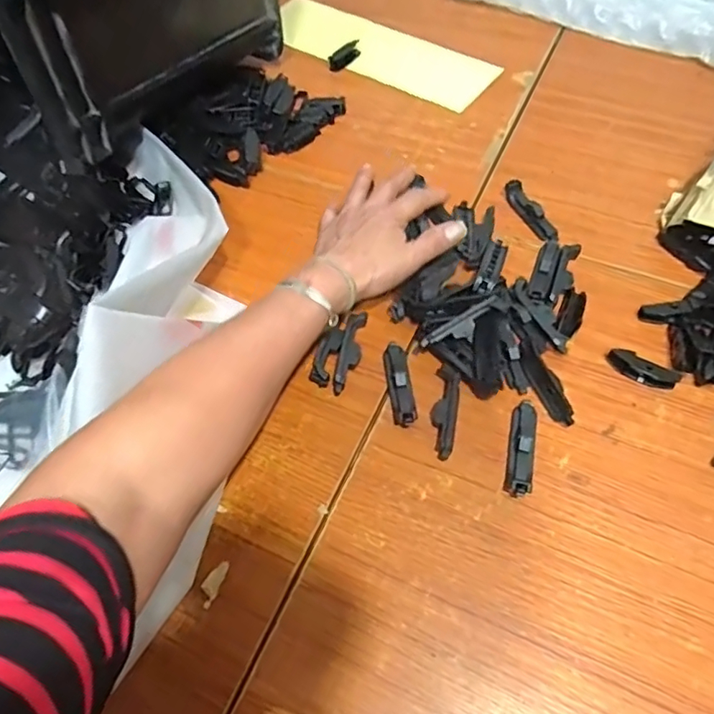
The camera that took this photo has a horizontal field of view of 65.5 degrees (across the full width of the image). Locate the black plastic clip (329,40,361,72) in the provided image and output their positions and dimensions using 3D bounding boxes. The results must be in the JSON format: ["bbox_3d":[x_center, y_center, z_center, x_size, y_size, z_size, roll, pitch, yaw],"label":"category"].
[{"bbox_3d":[-0.015,-0.376,0.691,0.052,0.013,0.020,-40,65,-18],"label":"black plastic clip"}]

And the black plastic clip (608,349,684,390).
[{"bbox_3d":[0.225,0.009,0.437,0.054,0.016,0.015,24,64,17],"label":"black plastic clip"}]

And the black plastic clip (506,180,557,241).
[{"bbox_3d":[0.168,-0.140,0.533,0.016,0.017,0.074,-24,61,-10],"label":"black plastic clip"}]

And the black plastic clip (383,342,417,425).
[{"bbox_3d":[0.034,0.019,0.445,0.020,0.015,0.073,-7,59,0],"label":"black plastic clip"}]

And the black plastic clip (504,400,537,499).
[{"bbox_3d":[0.123,0.065,0.412,0.019,0.014,0.075,10,61,10],"label":"black plastic clip"}]

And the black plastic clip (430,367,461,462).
[{"bbox_3d":[0.068,0.042,0.427,0.020,0.018,0.072,8,60,9],"label":"black plastic clip"}]

